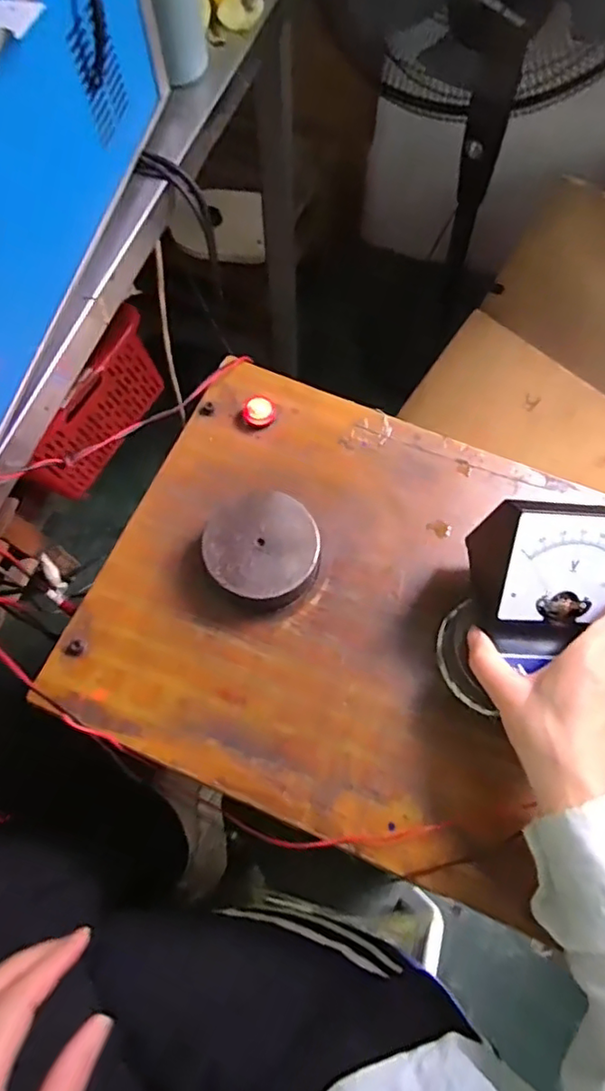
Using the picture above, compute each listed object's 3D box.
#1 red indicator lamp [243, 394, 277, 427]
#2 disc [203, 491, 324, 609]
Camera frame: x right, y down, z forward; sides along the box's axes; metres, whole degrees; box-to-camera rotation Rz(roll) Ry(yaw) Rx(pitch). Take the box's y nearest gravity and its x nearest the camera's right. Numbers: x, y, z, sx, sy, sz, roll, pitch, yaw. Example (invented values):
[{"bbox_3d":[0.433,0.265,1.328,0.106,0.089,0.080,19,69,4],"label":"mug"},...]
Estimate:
[{"bbox_3d":[-0.040,-0.127,0.542,0.030,0.009,0.032,0,68,0],"label":"red indicator lamp"},{"bbox_3d":[-0.032,0.004,0.477,0.091,0.041,0.090,-42,74,-15],"label":"disc"}]

